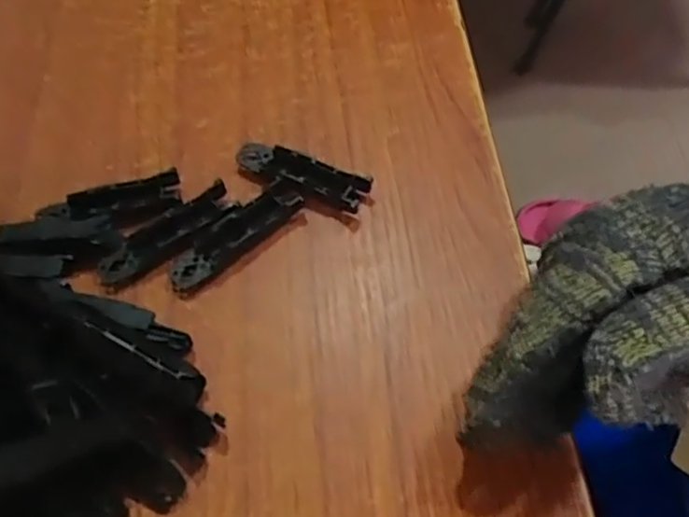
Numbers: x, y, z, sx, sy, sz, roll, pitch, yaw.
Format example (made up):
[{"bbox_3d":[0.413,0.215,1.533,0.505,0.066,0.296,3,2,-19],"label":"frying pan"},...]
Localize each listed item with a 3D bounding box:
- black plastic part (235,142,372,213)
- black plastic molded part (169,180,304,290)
[{"bbox_3d":[-0.021,-0.039,0.305,0.064,0.013,0.018,24,61,16],"label":"black plastic part"},{"bbox_3d":[-0.048,-0.011,0.289,0.066,0.009,0.018,-37,63,-20],"label":"black plastic molded part"}]

